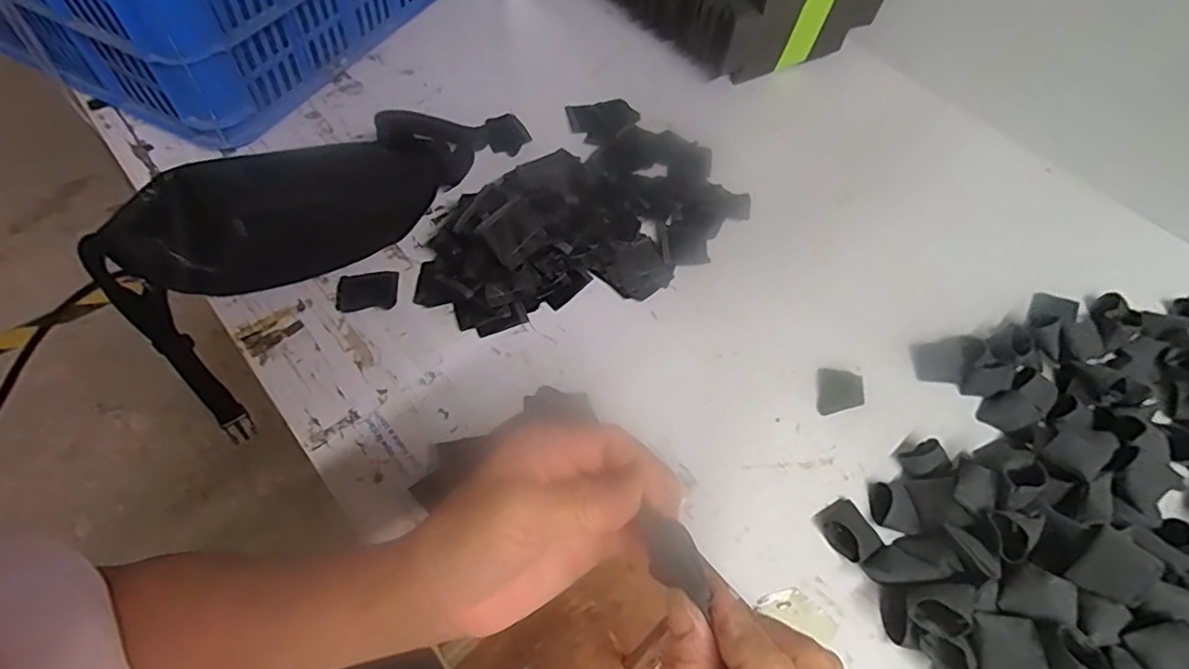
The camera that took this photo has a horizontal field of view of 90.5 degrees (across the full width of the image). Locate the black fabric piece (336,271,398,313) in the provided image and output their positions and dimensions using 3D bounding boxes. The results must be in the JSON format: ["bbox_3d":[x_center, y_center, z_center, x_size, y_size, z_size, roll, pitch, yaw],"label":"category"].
[{"bbox_3d":[-0.212,-0.040,0.550,0.055,0.005,0.042,-2,58,-6],"label":"black fabric piece"}]

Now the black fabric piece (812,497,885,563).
[{"bbox_3d":[0.199,0.152,0.458,0.037,0.016,0.044,-23,62,-18],"label":"black fabric piece"}]

